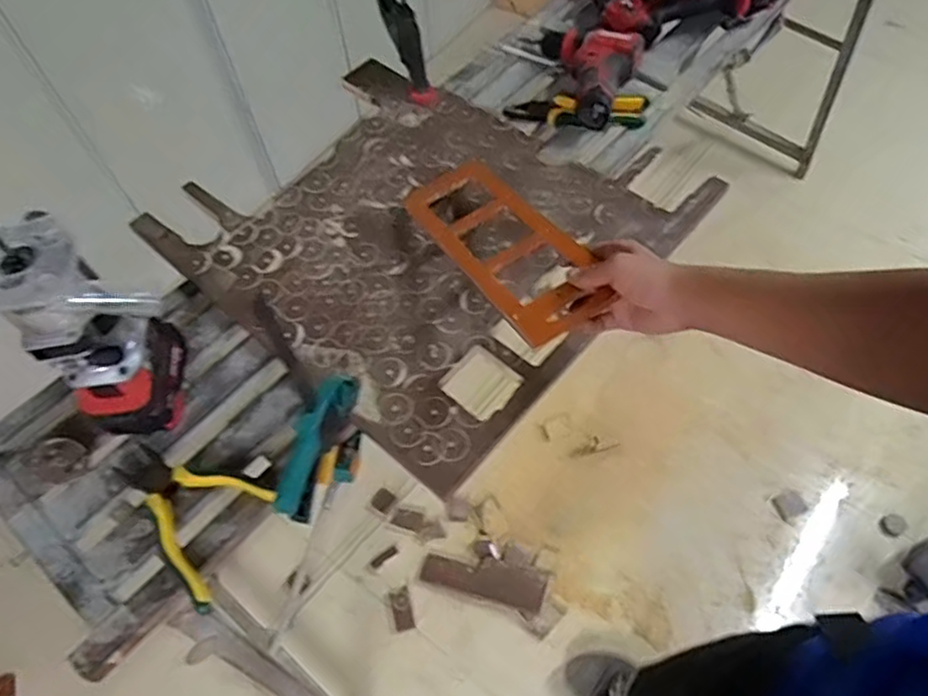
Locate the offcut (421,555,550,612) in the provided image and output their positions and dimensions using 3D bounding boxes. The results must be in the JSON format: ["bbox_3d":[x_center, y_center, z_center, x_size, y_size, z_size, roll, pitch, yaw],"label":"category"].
[{"bbox_3d":[0.042,0.503,1.452,0.273,0.019,0.086,14,61,10],"label":"offcut"}]

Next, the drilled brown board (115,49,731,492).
[{"bbox_3d":[-0.049,-0.162,0.819,0.516,0.026,0.492,37,67,21],"label":"drilled brown board"}]

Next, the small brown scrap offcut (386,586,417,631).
[{"bbox_3d":[-0.135,0.566,1.425,0.043,0.014,0.086,-15,73,-6],"label":"small brown scrap offcut"}]

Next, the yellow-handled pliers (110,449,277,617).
[{"bbox_3d":[-0.282,0.164,0.641,0.155,0.021,0.118,20,63,13],"label":"yellow-handled pliers"}]

